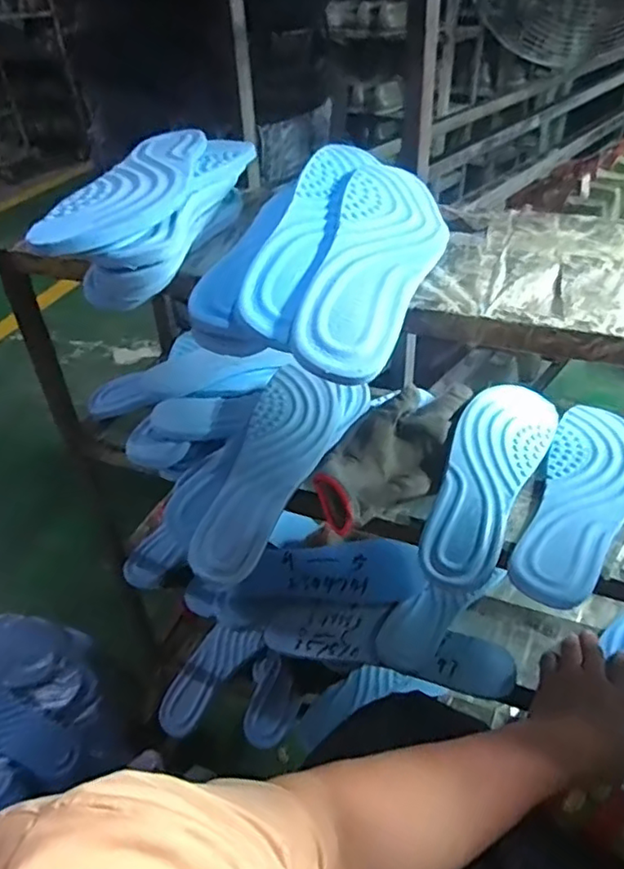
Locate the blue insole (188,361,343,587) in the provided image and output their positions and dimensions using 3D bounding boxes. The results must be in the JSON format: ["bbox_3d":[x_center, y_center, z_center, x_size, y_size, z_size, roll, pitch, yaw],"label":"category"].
[{"bbox_3d":[-0.038,0.030,0.550,0.075,0.031,0.226,14,60,21],"label":"blue insole"}]

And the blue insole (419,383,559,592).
[{"bbox_3d":[0.157,0.032,0.536,0.077,0.029,0.242,19,45,26],"label":"blue insole"}]

